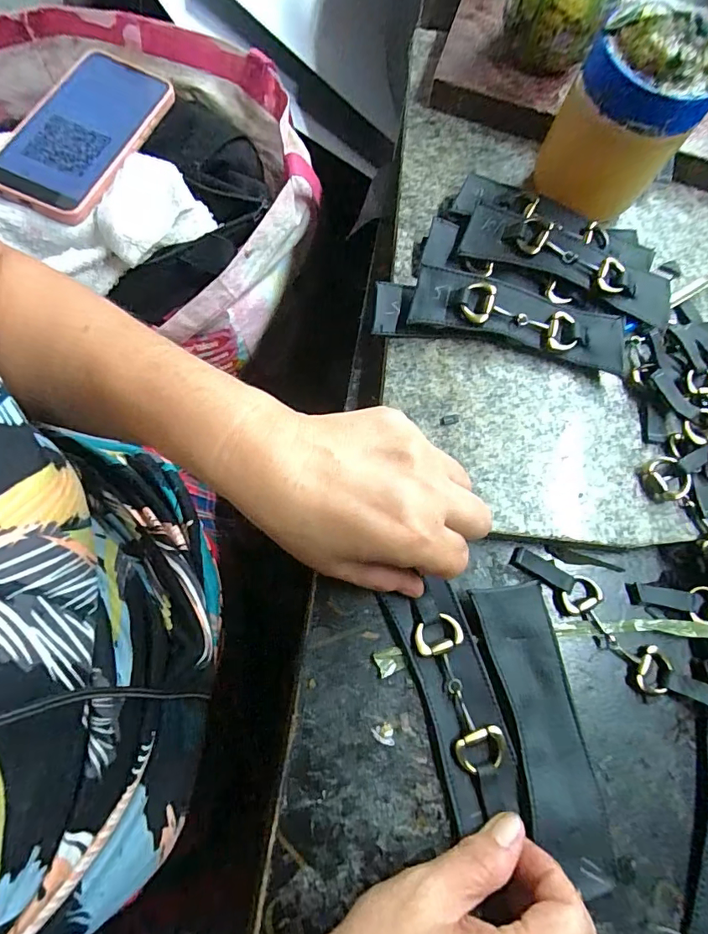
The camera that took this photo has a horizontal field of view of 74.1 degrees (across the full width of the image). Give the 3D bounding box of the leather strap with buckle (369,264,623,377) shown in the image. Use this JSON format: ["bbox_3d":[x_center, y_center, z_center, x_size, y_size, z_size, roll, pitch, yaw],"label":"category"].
[{"bbox_3d":[0.090,-0.092,0.285,0.153,0.017,0.041,10,72,-2],"label":"leather strap with buckle"}]

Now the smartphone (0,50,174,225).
[{"bbox_3d":[-0.216,-0.271,0.378,0.084,0.011,0.164,28,72,-3],"label":"smartphone"}]

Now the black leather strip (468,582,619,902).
[{"bbox_3d":[0.099,0.135,0.244,0.040,0.006,0.141,-8,72,-12],"label":"black leather strip"}]

